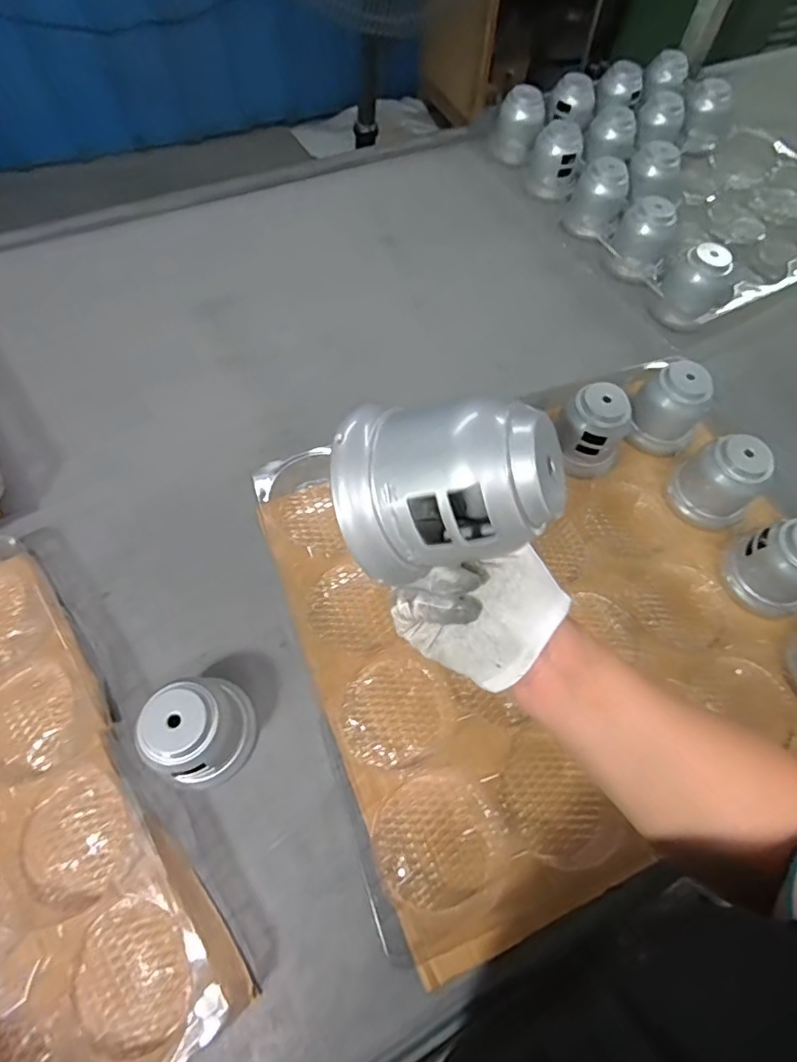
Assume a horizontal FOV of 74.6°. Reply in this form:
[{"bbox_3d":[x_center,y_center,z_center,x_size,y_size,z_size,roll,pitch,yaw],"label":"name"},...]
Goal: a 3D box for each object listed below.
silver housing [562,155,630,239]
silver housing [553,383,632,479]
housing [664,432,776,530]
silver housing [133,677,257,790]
[{"bbox_3d":[0.297,-0.498,0.780,0.080,0.078,0.074,22,63,7],"label":"silver housing"},{"bbox_3d":[0.212,-0.107,0.579,0.064,0.085,0.069,2,62,-4],"label":"silver housing"},{"bbox_3d":[0.344,-0.053,0.561,0.070,0.081,0.079,-37,71,-21],"label":"housing"},{"bbox_3d":[-0.158,0.160,0.421,0.073,0.082,0.070,2,62,-4],"label":"silver housing"}]

